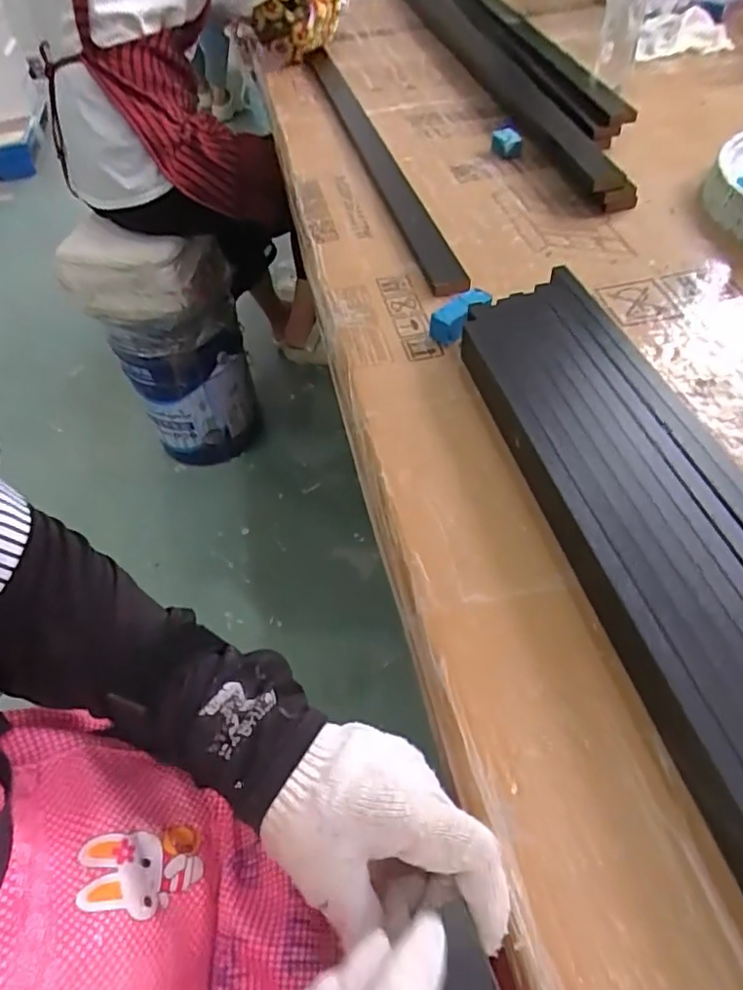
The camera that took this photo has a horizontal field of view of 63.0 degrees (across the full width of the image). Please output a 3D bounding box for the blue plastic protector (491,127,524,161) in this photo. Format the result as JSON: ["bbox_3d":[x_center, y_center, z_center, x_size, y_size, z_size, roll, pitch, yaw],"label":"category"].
[{"bbox_3d":[0.159,-0.413,0.712,0.034,0.028,0.021,4,51,9],"label":"blue plastic protector"}]

